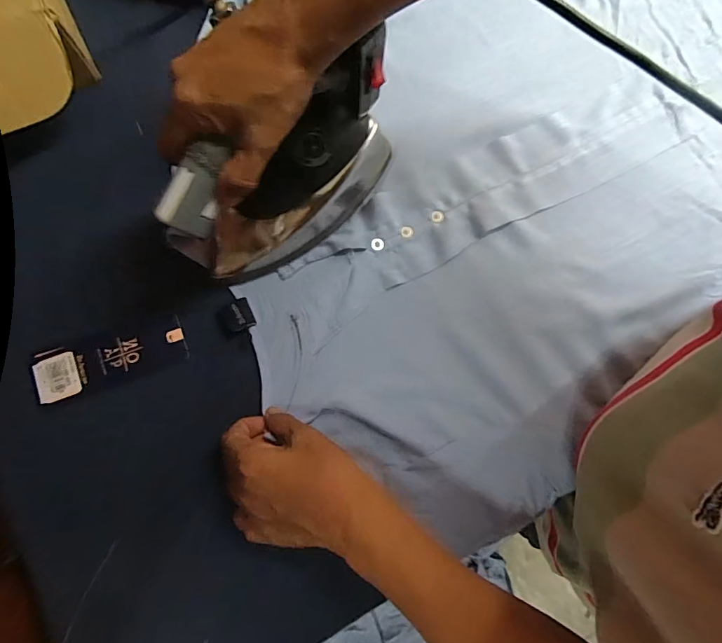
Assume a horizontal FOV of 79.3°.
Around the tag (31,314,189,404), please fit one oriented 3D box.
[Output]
[{"bbox_3d":[-0.203,0.030,0.354,0.117,0.004,0.040,-16,83,-6],"label":"tag"}]

